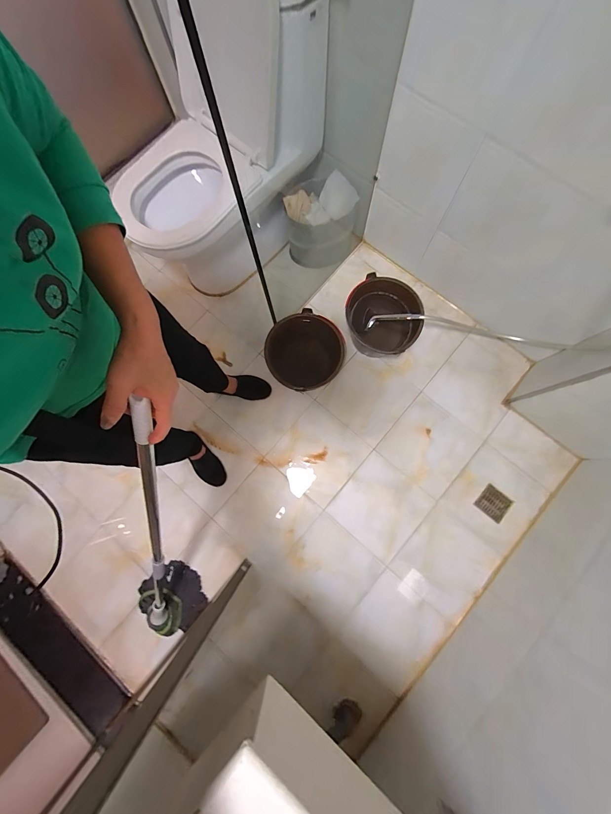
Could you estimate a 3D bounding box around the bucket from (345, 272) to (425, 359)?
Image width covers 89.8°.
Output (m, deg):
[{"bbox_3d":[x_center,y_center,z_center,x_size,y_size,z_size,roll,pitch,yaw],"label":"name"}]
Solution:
[{"bbox_3d":[0.285,-0.319,1.179,0.264,0.203,0.270,0,80,2],"label":"bucket"}]

